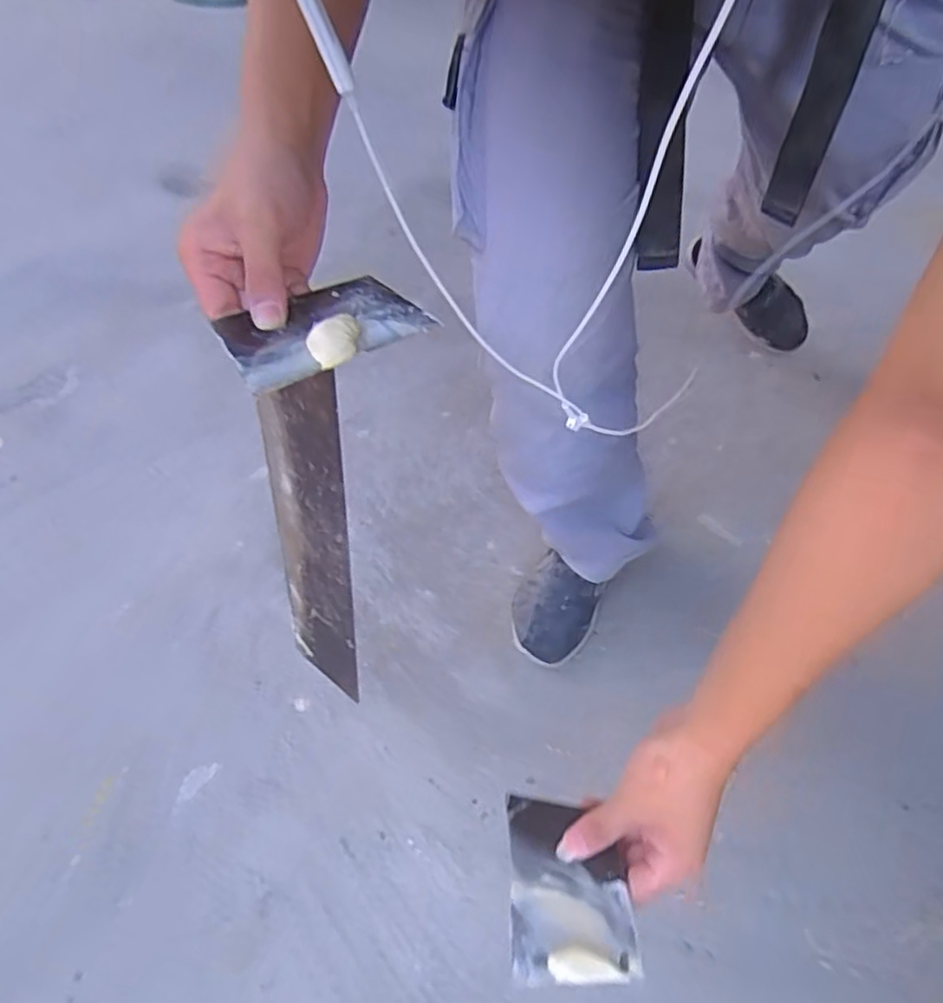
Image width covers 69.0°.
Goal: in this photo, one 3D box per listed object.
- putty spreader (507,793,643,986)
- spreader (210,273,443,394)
[{"bbox_3d":[0.062,0.244,0.441,0.074,0.007,0.116,-3,29,4],"label":"putty spreader"},{"bbox_3d":[-0.088,-0.106,0.408,0.075,0.019,0.130,35,53,26],"label":"spreader"}]

